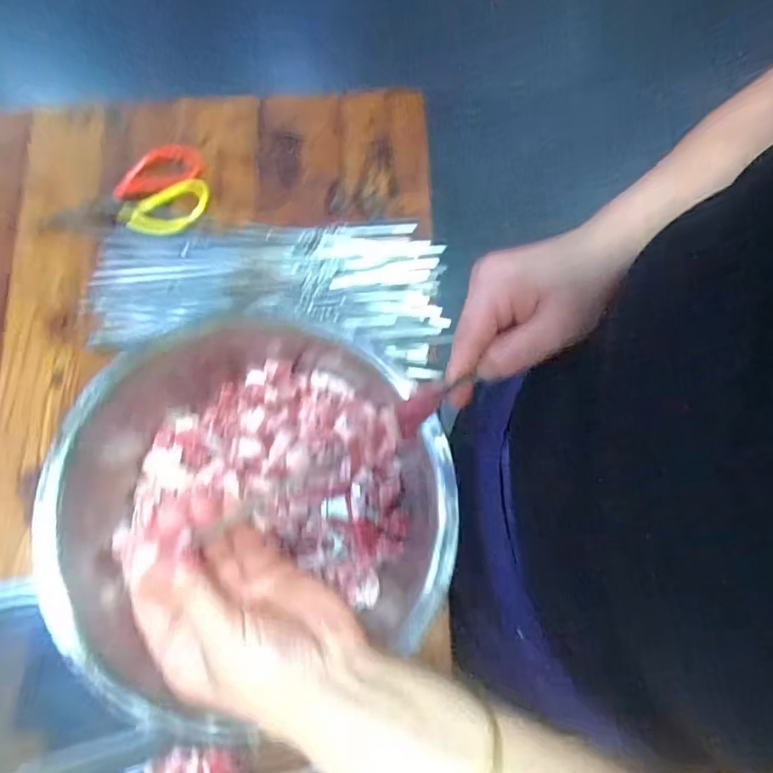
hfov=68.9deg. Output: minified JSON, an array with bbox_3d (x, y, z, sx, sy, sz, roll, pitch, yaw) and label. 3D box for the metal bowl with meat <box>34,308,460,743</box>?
[{"bbox_3d":[-0.108,0.100,0.506,0.333,0.105,0.352,0,77,1],"label":"metal bowl with meat"}]

